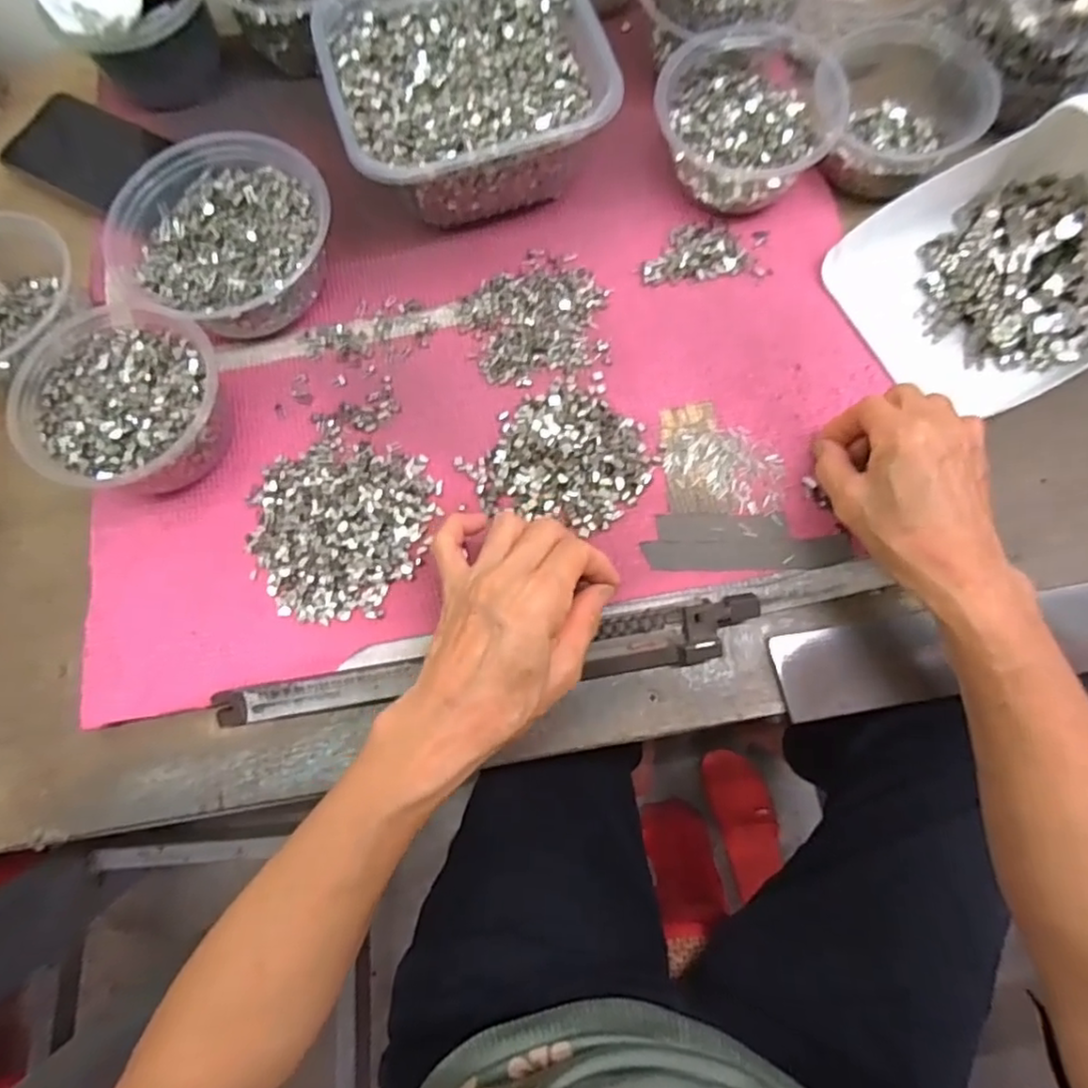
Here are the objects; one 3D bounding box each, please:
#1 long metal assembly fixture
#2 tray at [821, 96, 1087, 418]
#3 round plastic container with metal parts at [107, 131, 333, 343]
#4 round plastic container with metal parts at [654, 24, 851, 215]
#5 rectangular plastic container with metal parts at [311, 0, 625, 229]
[{"bbox_3d":[0.005,0.062,0.371,0.389,0.018,0.040,-10,78,0],"label":"long metal assembly fixture"},{"bbox_3d":[0.295,-0.178,0.393,0.176,0.082,0.158,-29,75,-7],"label":"tray"},{"bbox_3d":[-0.204,-0.196,0.422,0.126,0.051,0.126,0,73,1],"label":"round plastic container with metal parts"},{"bbox_3d":[0.137,-0.288,0.435,0.114,0.056,0.116,0,73,1],"label":"round plastic container with metal parts"},{"bbox_3d":[-0.054,-0.312,0.441,0.174,0.067,0.183,-18,74,-3],"label":"rectangular plastic container with metal parts"}]

